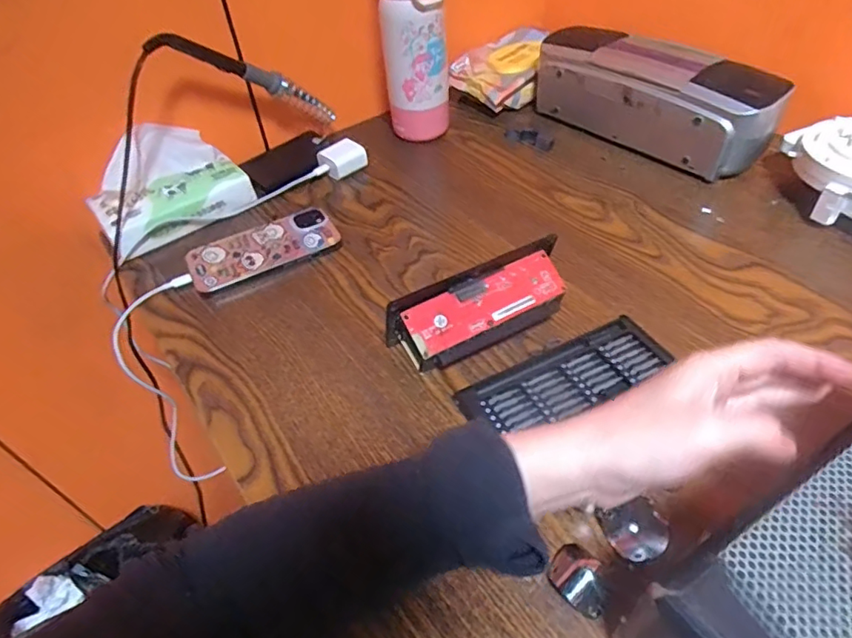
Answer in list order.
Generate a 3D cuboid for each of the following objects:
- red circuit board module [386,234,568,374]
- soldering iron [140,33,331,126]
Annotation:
[{"bbox_3d":[0.046,-0.009,0.429,0.147,0.053,0.050,-23,49,-16],"label":"red circuit board module"},{"bbox_3d":[-0.174,-0.243,0.547,0.026,0.028,0.238,27,15,27],"label":"soldering iron"}]

